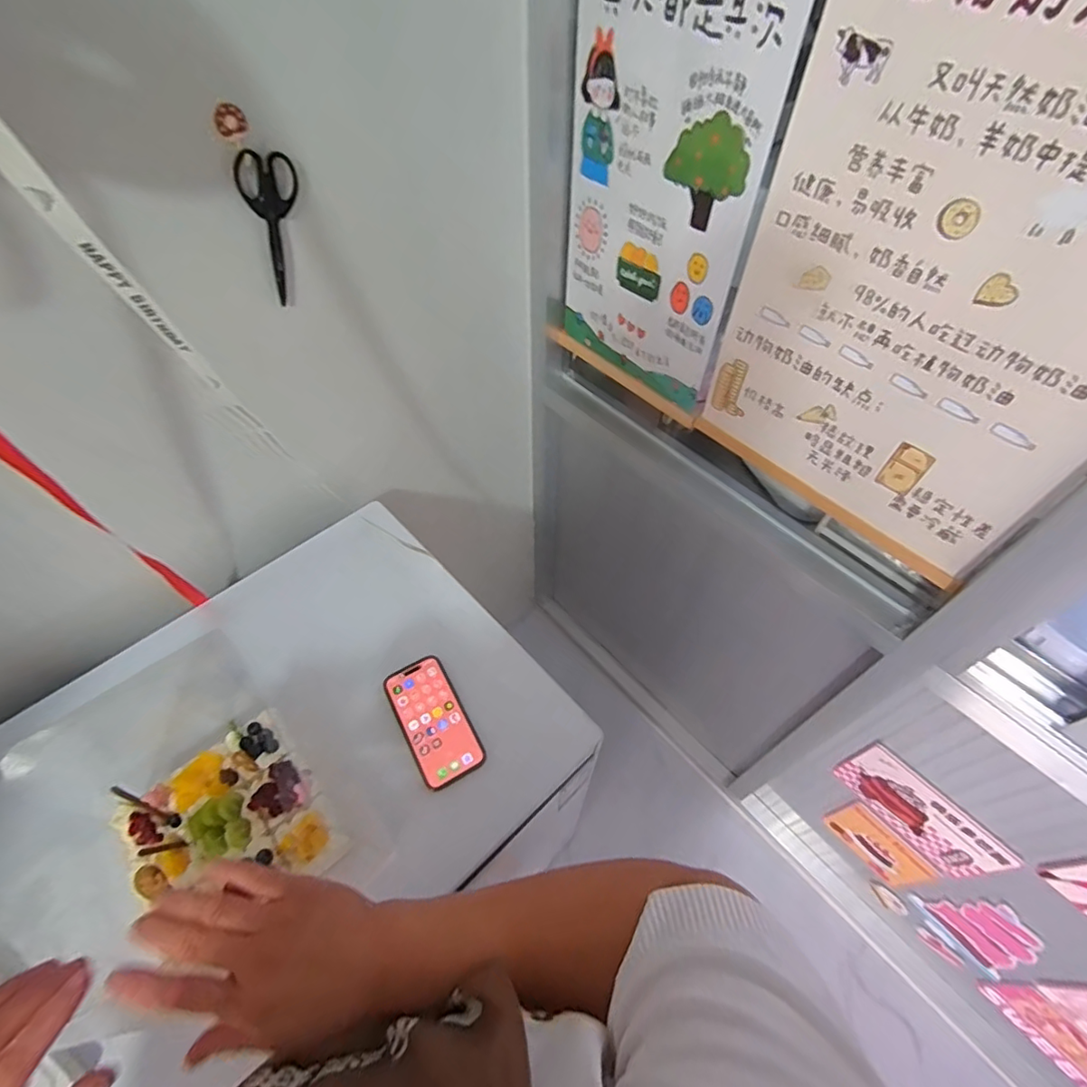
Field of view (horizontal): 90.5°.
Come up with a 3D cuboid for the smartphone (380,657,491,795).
[{"bbox_3d":[-0.140,0.221,0.683,0.080,0.011,0.158,-26,58,-18],"label":"smartphone"}]

